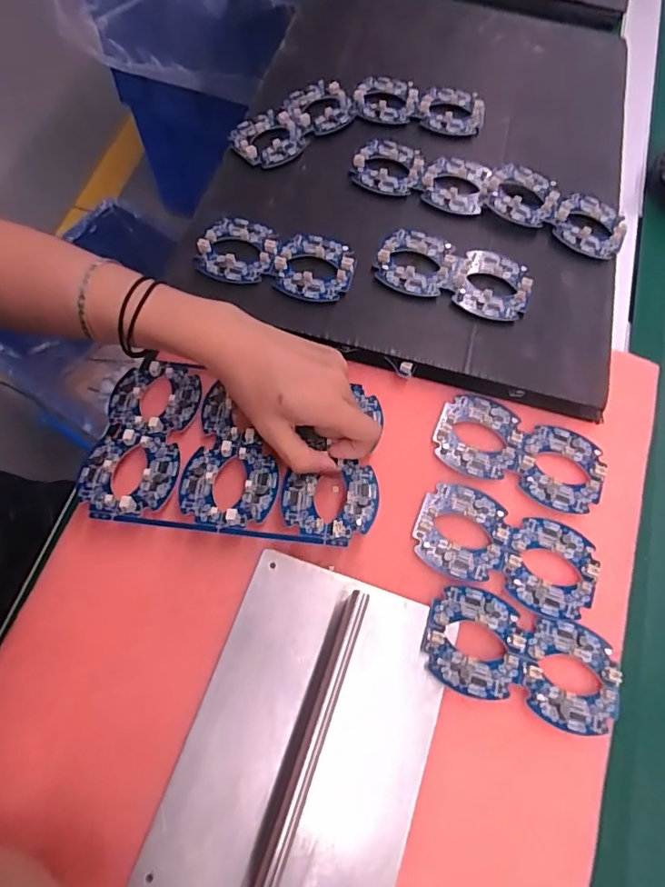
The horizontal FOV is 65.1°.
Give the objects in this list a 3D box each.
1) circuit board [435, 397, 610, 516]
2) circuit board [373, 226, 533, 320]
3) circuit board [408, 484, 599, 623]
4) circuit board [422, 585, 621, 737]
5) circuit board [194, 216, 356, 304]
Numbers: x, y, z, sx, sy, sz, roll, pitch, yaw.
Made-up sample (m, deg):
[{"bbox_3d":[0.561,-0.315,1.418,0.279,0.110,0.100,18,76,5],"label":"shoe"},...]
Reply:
[{"bbox_3d":[0.144,0.005,0.399,0.126,0.004,0.068,22,68,6],"label":"circuit board"},{"bbox_3d":[0.101,-0.142,0.433,0.125,0.012,0.063,19,68,4],"label":"circuit board"},{"bbox_3d":[0.121,0.074,0.369,0.125,0.004,0.068,21,68,5],"label":"circuit board"},{"bbox_3d":[0.123,0.138,0.337,0.125,0.011,0.065,18,68,4],"label":"circuit board"},{"bbox_3d":[-0.046,-0.152,0.432,0.128,0.014,0.063,15,67,3],"label":"circuit board"}]

